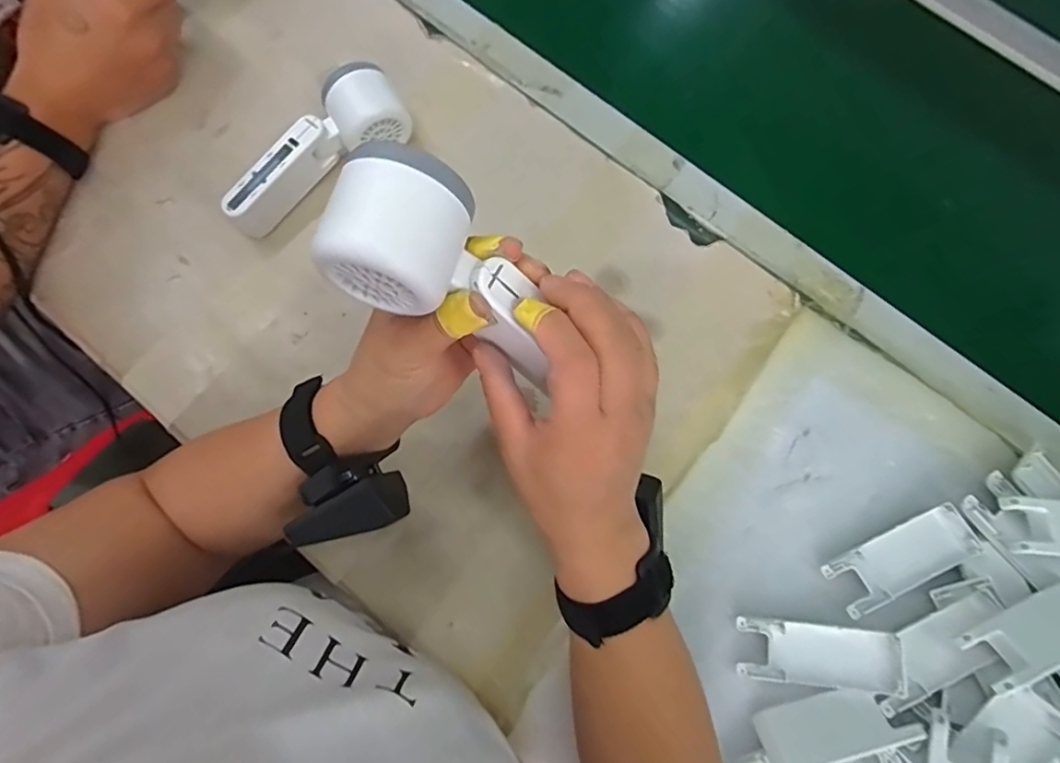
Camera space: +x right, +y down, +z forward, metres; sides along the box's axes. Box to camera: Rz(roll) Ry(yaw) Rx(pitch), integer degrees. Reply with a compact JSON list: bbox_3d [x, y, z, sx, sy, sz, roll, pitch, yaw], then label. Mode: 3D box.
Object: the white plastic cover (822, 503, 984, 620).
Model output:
[{"bbox_3d":[0.266,0.127,0.400,0.104,0.007,0.039,-26,70,-2],"label":"white plastic cover"}]

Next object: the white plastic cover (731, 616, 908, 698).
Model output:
[{"bbox_3d":[0.198,0.188,0.384,0.104,0.009,0.039,4,74,11],"label":"white plastic cover"}]

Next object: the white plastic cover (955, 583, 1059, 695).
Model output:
[{"bbox_3d":[0.333,0.165,0.365,0.100,0.012,0.038,-17,45,-14],"label":"white plastic cover"}]

